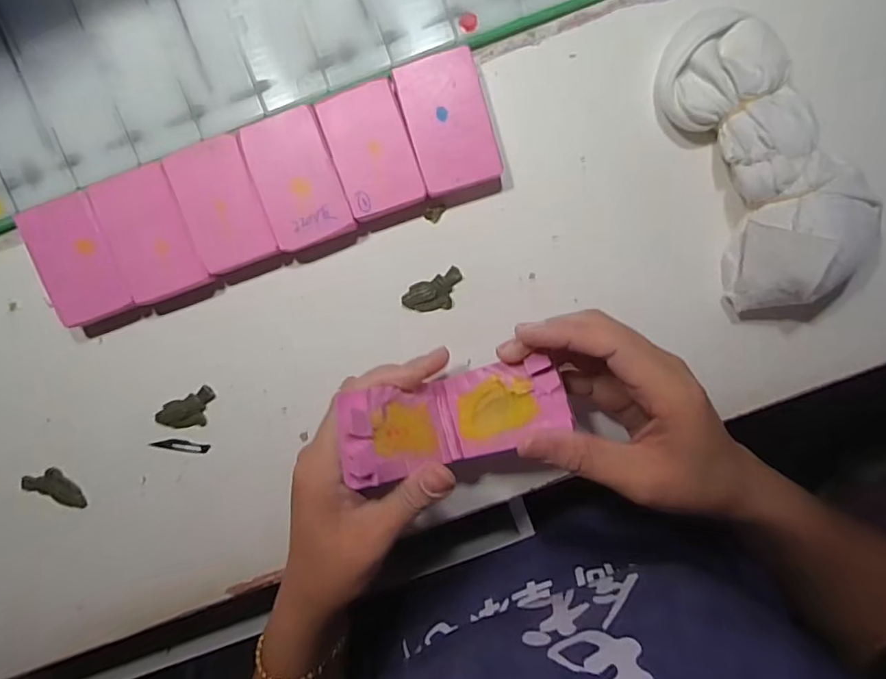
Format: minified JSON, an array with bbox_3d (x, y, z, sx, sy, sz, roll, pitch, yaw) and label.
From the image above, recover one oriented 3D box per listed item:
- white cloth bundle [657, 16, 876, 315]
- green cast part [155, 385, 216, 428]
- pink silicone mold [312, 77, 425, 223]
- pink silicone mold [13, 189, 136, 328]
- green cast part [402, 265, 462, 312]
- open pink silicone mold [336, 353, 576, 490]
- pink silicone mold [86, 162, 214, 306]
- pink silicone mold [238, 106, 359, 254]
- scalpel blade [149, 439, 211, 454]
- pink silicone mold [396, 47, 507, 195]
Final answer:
[{"bbox_3d":[0.173,-0.097,0.277,0.073,0.051,0.165,-24,98,2],"label":"white cloth bundle"},{"bbox_3d":[-0.155,0.045,0.311,0.037,0.004,0.021,-25,98,2],"label":"green cast part"},{"bbox_3d":[-0.039,-0.104,0.286,0.042,0.015,0.068,-19,98,1],"label":"pink silicone mold"},{"bbox_3d":[-0.205,-0.044,0.290,0.043,0.019,0.067,-20,98,1],"label":"pink silicone mold"},{"bbox_3d":[-0.005,-0.027,0.305,0.038,0.004,0.021,-26,98,2],"label":"green cast part"},{"bbox_3d":[0.003,0.042,0.260,0.108,0.047,0.049,-11,99,-15],"label":"open pink silicone mold"},{"bbox_3d":[-0.164,-0.060,0.288,0.044,0.014,0.070,-20,98,1],"label":"pink silicone mold"},{"bbox_3d":[-0.081,-0.088,0.286,0.044,0.013,0.070,-19,98,1],"label":"pink silicone mold"},{"bbox_3d":[-0.163,0.066,0.315,0.037,0.004,0.007,9,98,-3],"label":"scalpel blade"},{"bbox_3d":[0.003,-0.120,0.286,0.044,0.018,0.069,-17,98,1],"label":"pink silicone mold"}]

